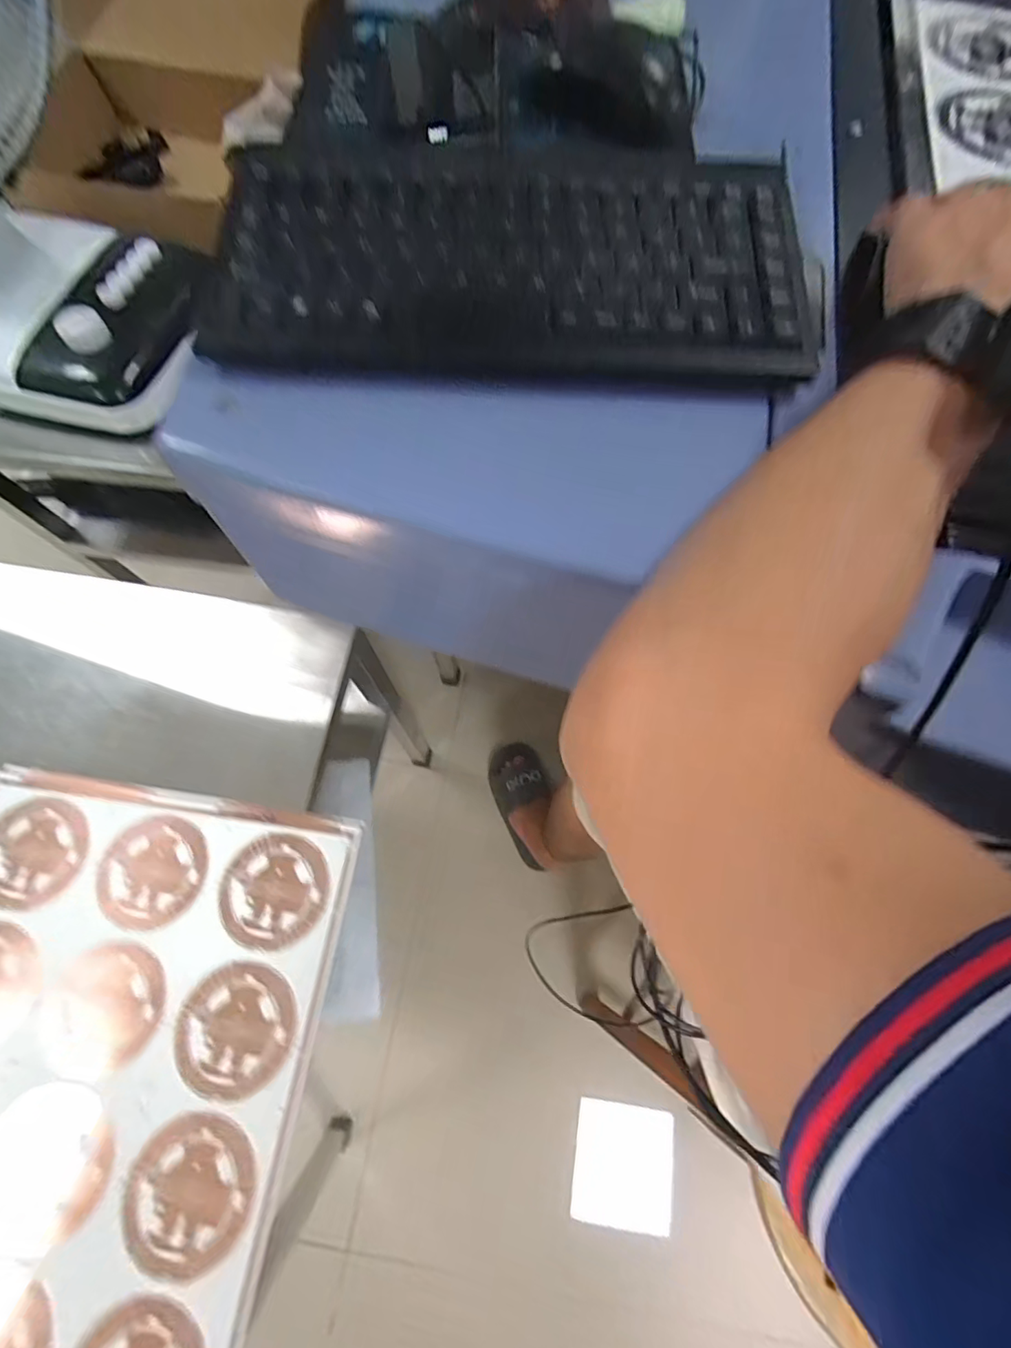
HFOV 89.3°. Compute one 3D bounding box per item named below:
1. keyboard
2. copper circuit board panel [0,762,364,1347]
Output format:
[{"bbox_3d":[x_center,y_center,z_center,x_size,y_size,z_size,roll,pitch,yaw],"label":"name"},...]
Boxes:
[{"bbox_3d":[0.002,-0.214,0.259,0.286,0.027,0.147,0,70,-2],"label":"keyboard"},{"bbox_3d":[-0.317,0.295,0.381,0.322,0.023,0.410,9,70,1],"label":"copper circuit board panel"}]

